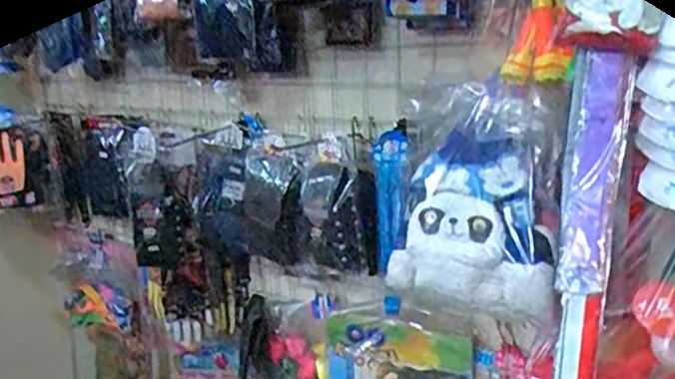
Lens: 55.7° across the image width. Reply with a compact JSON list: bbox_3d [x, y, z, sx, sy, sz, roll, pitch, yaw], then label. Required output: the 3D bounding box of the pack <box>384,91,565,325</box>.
[{"bbox_3d":[0.167,0.021,0.790,0.201,0.242,0.105,3,16,19],"label":"pack"}]

